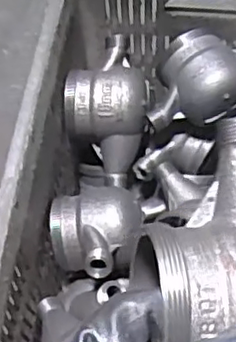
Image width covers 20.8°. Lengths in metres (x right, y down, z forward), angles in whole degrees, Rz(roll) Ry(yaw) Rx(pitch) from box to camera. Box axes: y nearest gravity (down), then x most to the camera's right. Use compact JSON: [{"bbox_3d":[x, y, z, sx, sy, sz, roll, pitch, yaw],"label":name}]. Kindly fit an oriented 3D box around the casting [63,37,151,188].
[{"bbox_3d":[-0.011,-0.063,0.686,0.085,0.080,0.132,-8,60,-1],"label":"casting"}]

